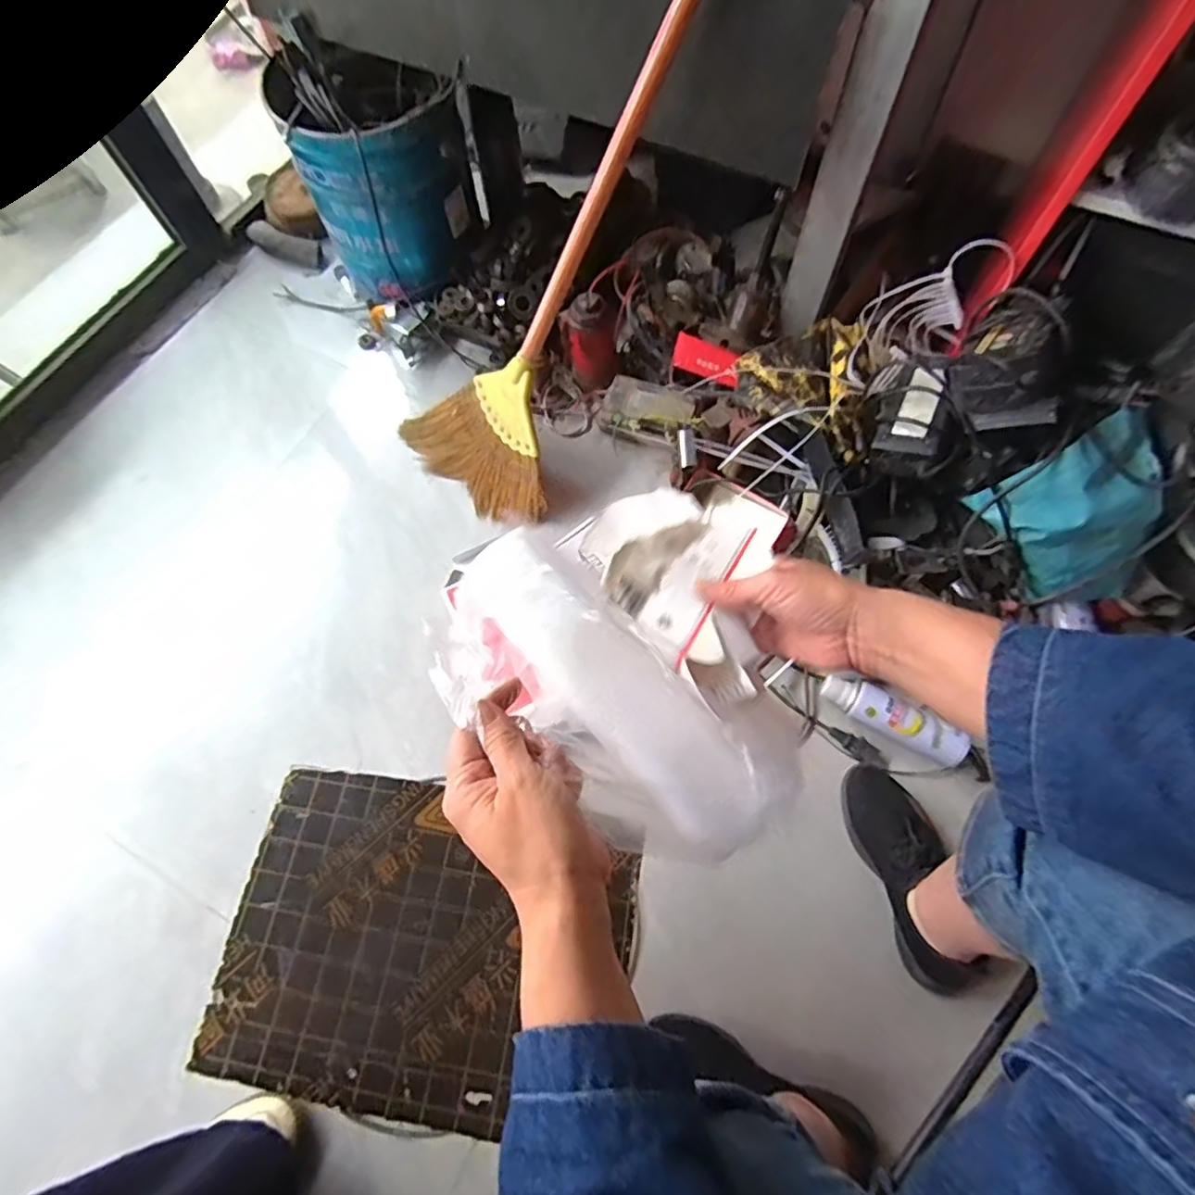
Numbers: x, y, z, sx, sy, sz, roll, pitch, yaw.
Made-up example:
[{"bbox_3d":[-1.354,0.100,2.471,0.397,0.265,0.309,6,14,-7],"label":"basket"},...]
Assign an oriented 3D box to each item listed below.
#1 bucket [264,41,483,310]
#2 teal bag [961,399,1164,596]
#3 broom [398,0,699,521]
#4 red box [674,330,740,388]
[{"bbox_3d":[-0.337,-0.692,1.007,0.252,0.287,0.252,-1,67,2],"label":"bucket"},{"bbox_3d":[0.609,-0.093,0.777,0.223,0.160,0.176,-24,68,-8],"label":"teal bag"},{"bbox_3d":[-0.034,-0.440,0.762,0.071,0.855,0.280,-15,61,-44],"label":"broom"},{"bbox_3d":[0.172,-0.368,0.955,0.108,0.052,0.020,24,42,4],"label":"red box"}]

